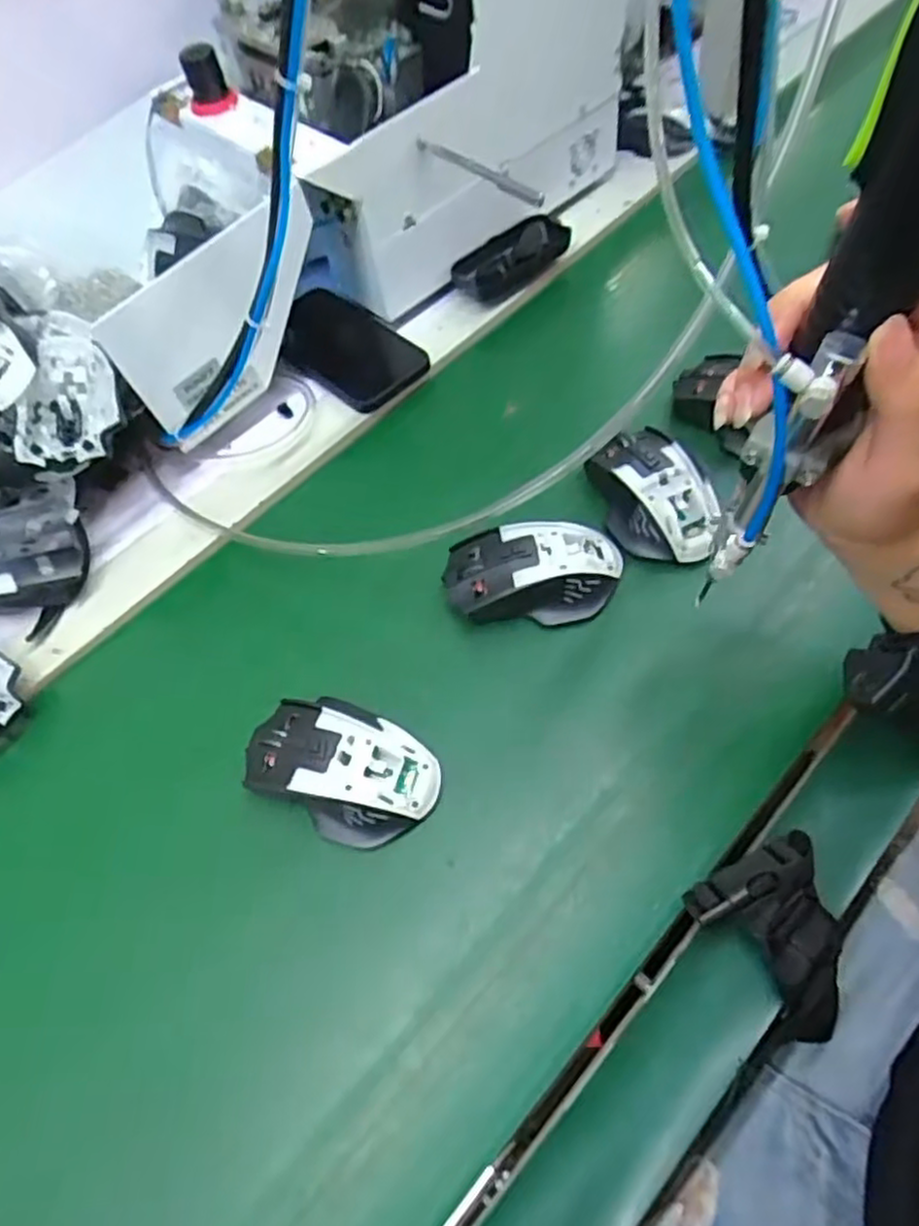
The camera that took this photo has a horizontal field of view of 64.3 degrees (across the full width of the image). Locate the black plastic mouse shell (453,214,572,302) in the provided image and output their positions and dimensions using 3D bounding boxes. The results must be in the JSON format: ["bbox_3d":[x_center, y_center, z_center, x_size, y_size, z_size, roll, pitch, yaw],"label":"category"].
[{"bbox_3d":[0.048,-0.319,0.654,0.114,0.033,0.058,-31,61,-10],"label":"black plastic mouse shell"}]

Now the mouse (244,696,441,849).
[{"bbox_3d":[-0.071,0.089,0.428,0.114,0.034,0.071,18,64,16],"label":"mouse"}]

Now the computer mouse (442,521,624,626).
[{"bbox_3d":[0.050,-0.027,0.486,0.120,0.037,0.064,-4,61,3],"label":"computer mouse"}]

